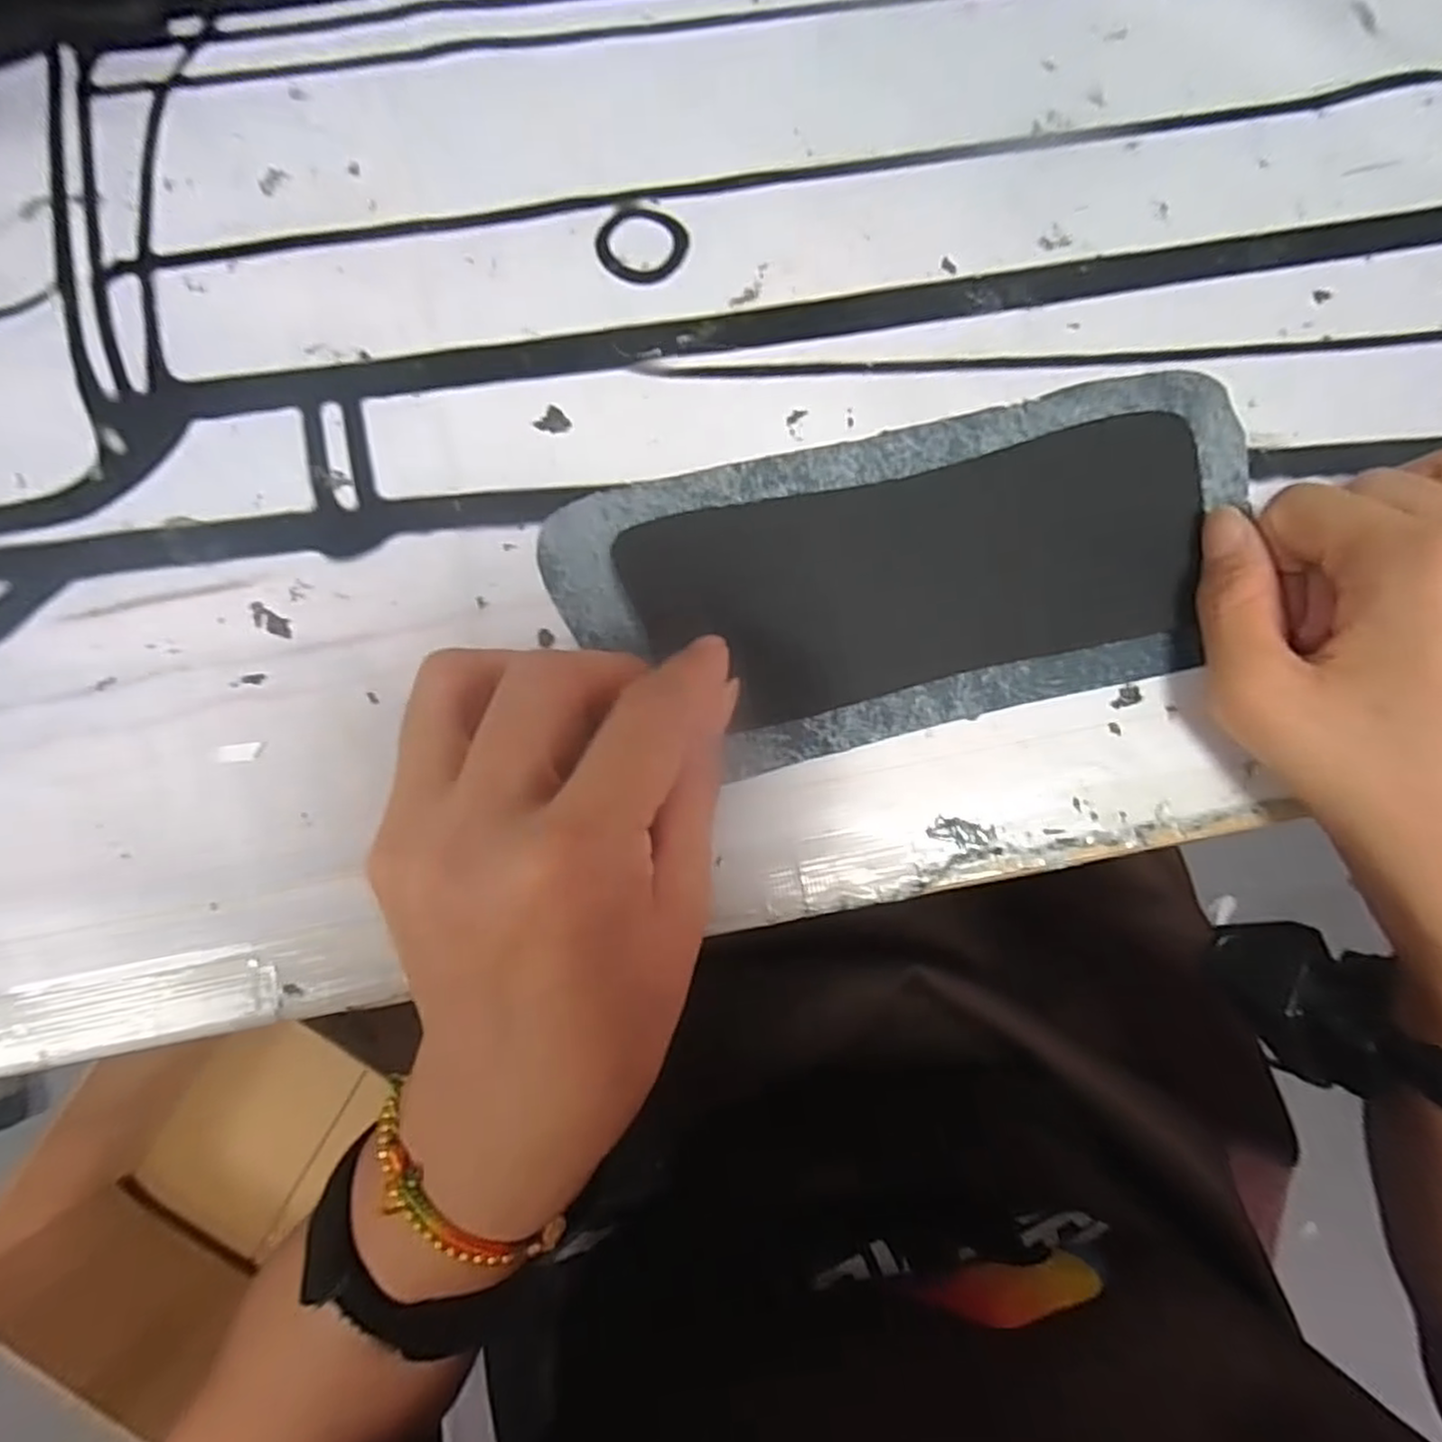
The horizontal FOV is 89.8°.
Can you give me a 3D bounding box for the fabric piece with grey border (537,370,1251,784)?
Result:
[{"bbox_3d":[0.062,-0.047,0.229,0.220,0.004,0.099,-10,83,-3],"label":"fabric piece with grey border"}]

